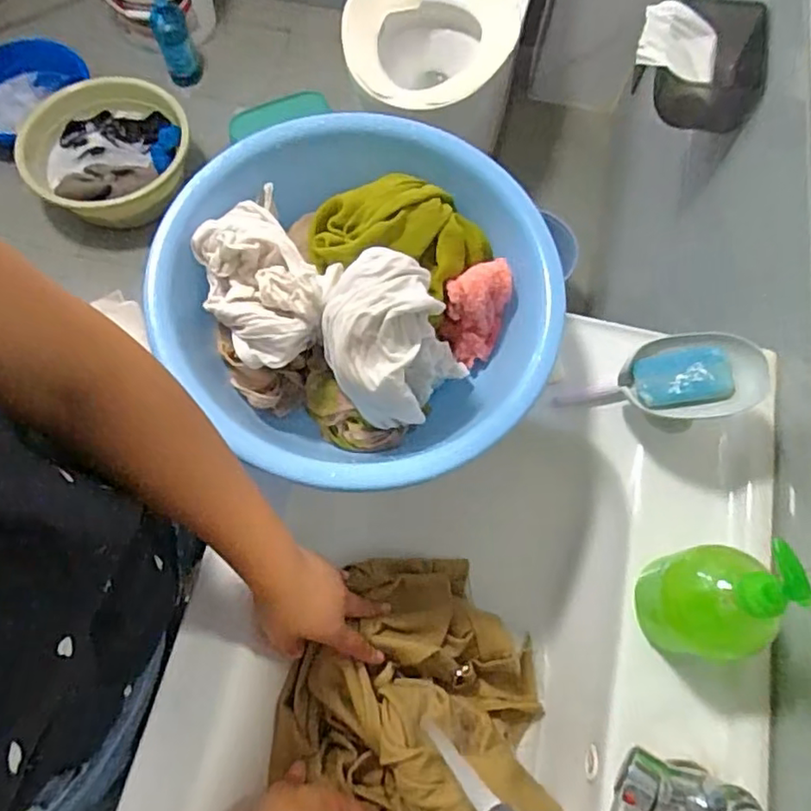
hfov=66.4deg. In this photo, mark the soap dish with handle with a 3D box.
[{"bbox_3d":[0.231,-0.019,0.571,0.176,0.035,0.076,-9,66,30],"label":"soap dish with handle"}]

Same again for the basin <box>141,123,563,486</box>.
[{"bbox_3d":[-0.038,-0.092,0.549,0.331,0.140,0.314,0,69,-1],"label":"basin"}]

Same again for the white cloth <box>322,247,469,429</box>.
[{"bbox_3d":[-0.018,-0.051,0.520,0.119,0.122,0.106,30,71,10],"label":"white cloth"}]

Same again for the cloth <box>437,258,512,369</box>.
[{"bbox_3d":[0.066,-0.091,0.582,0.056,0.067,0.080,22,70,7],"label":"cloth"}]

